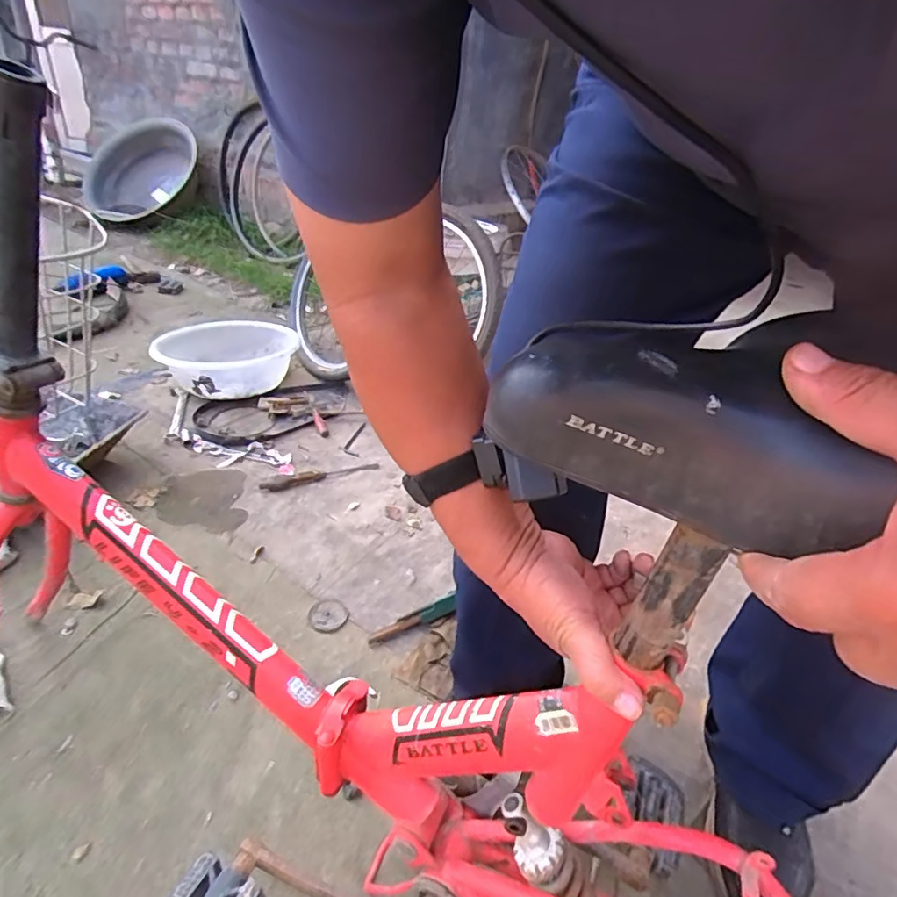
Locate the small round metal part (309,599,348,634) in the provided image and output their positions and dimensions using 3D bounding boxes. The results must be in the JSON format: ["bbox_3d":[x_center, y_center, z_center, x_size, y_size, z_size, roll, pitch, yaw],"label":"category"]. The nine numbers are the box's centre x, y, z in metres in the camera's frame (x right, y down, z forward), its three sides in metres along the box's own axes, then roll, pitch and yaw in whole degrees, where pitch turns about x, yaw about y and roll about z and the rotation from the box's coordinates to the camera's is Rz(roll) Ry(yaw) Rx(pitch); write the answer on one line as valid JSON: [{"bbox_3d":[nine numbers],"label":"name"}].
[{"bbox_3d":[-0.181,0.253,0.818,0.052,0.011,0.054,5,34,-3],"label":"small round metal part"}]

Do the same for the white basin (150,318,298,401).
[{"bbox_3d":[-0.559,-0.235,1.369,0.319,0.124,0.300,5,32,-3],"label":"white basin"}]

